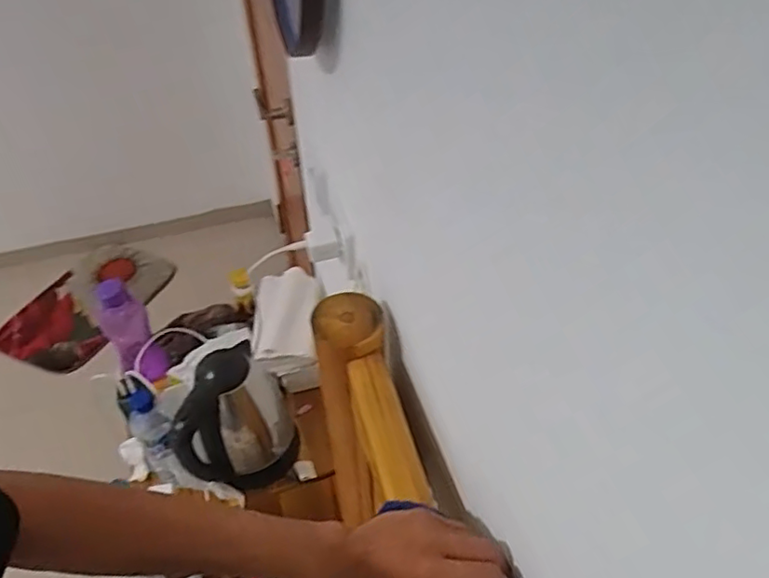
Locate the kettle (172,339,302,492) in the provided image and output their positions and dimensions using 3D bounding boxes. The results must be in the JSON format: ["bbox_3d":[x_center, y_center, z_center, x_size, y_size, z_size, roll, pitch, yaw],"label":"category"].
[{"bbox_3d":[-0.249,0.210,0.977,0.177,0.232,0.162,-16,46,-14],"label":"kettle"}]

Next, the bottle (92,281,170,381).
[{"bbox_3d":[-0.466,0.090,1.096,0.081,0.232,0.066,-25,49,-22],"label":"bottle"}]

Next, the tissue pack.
[{"bbox_3d":[-0.187,0.057,1.127,0.126,0.061,0.213,-6,44,-4],"label":"tissue pack"}]

